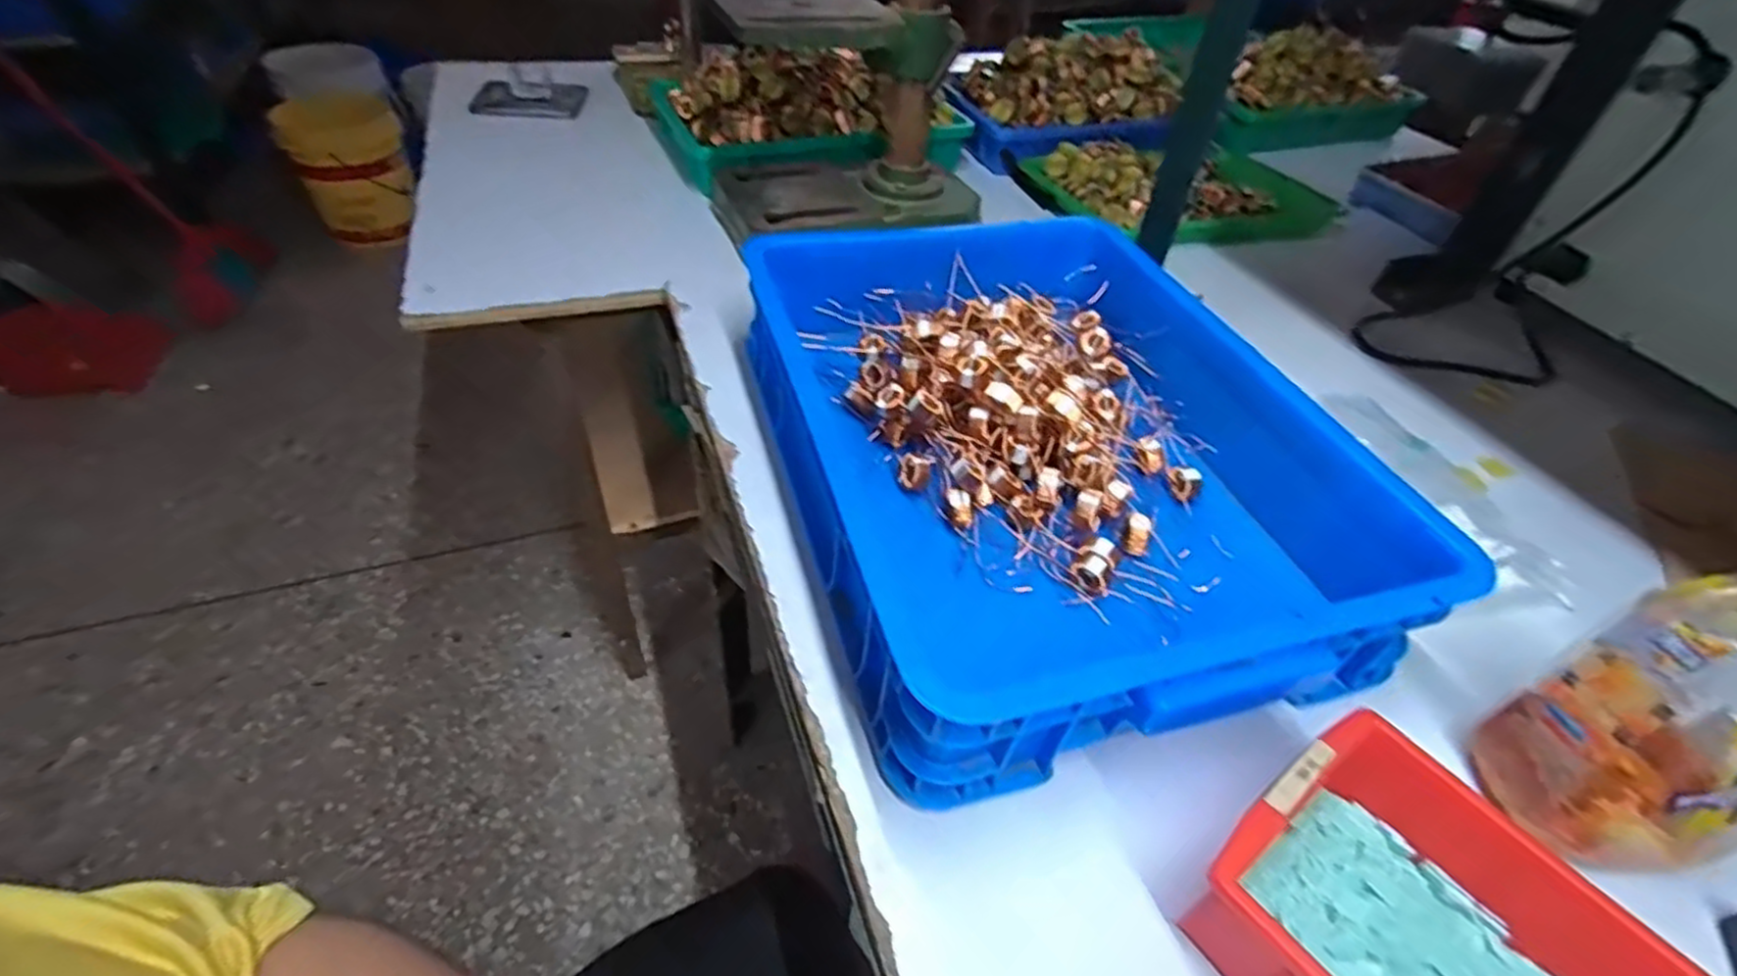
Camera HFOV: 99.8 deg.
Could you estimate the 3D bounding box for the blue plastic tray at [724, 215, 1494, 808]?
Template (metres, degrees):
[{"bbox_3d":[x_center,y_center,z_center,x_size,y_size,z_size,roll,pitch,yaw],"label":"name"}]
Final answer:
[{"bbox_3d":[0.113,-0.039,0.499,0.338,0.089,0.429,-7,46,-12],"label":"blue plastic tray"}]

